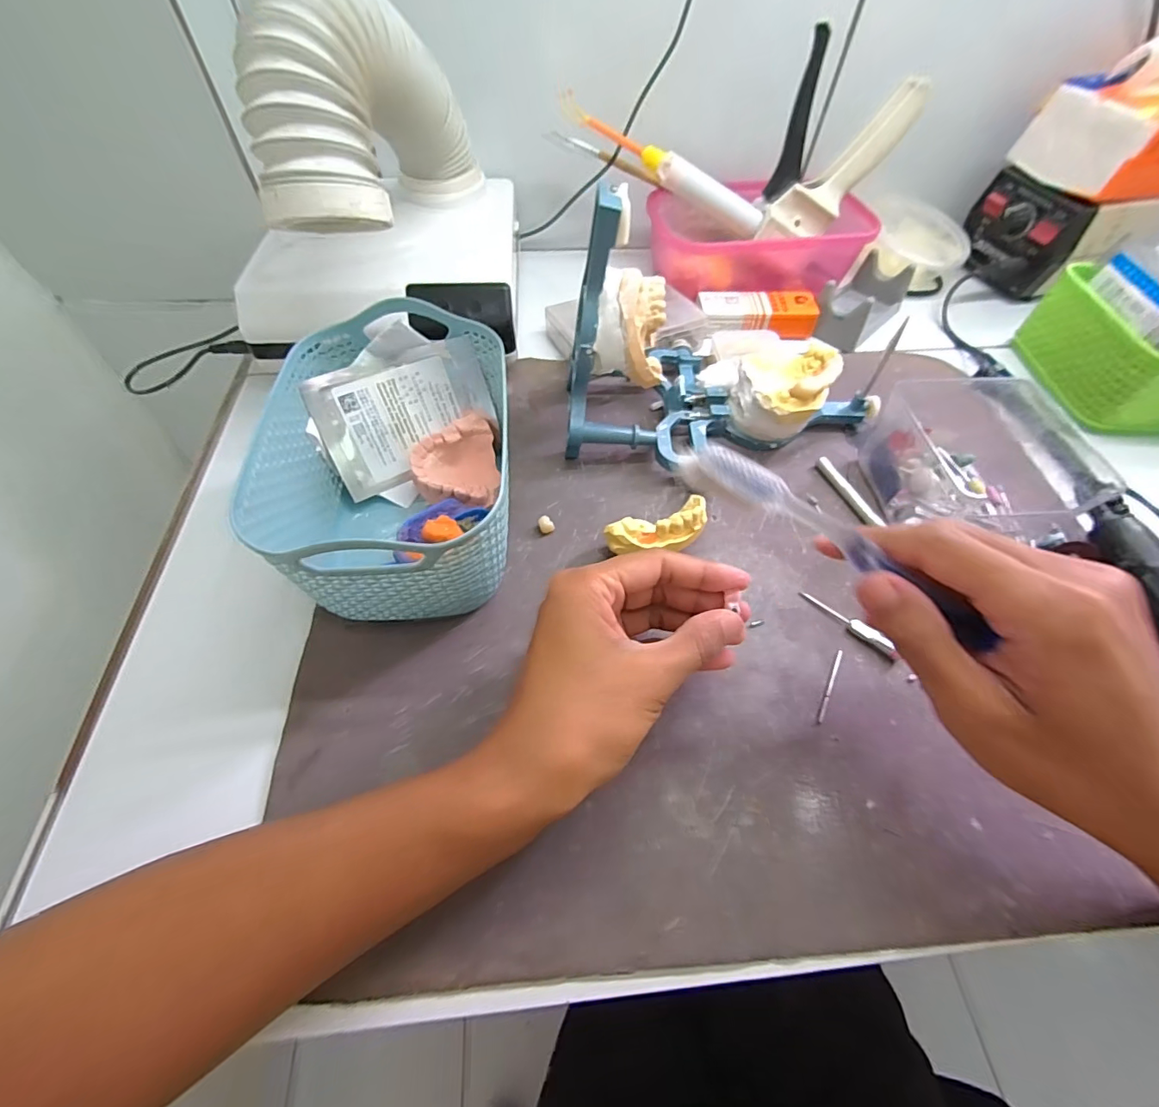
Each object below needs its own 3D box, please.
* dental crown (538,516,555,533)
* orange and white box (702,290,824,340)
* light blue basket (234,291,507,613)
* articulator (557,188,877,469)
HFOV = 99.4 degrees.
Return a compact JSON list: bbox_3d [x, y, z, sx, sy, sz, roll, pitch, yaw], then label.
[{"bbox_3d":[-0.021,-0.018,0.310,0.009,0.008,0.009,-23,61,-16],"label":"dental crown"},{"bbox_3d":[0.156,-0.209,0.431,0.098,0.025,0.038,2,57,0],"label":"orange and white box"},{"bbox_3d":[-0.100,-0.047,0.281,0.119,0.083,0.168,-3,57,-4],"label":"light blue basket"},{"bbox_3d":[0.094,-0.145,0.315,0.211,0.130,0.130,-8,58,-7],"label":"articulator"}]

